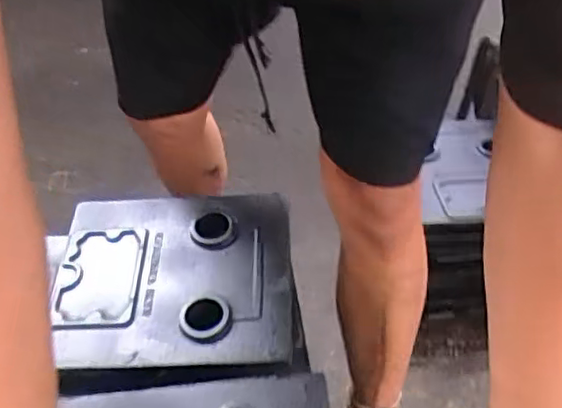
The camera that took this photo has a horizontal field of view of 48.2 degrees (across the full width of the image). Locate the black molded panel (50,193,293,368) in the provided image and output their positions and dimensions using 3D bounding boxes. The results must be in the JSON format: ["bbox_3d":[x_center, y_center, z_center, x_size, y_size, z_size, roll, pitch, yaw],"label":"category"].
[{"bbox_3d":[-0.114,0.071,0.664,0.238,0.019,0.215,-1,47,-2],"label":"black molded panel"}]

